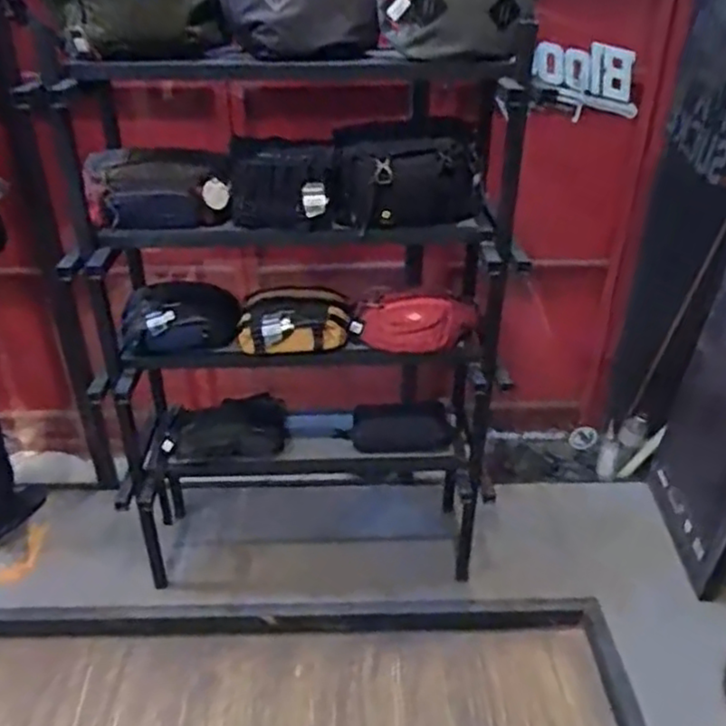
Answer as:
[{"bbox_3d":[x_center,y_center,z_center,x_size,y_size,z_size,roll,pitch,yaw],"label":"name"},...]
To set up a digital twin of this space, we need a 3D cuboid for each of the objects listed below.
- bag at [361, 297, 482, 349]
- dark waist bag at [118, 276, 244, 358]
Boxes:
[{"bbox_3d":[0.127,-0.088,1.566,0.258,0.136,0.075,7,32,11],"label":"bag"},{"bbox_3d":[-0.409,-0.105,1.553,0.274,0.165,0.101,-9,32,-14],"label":"dark waist bag"}]

